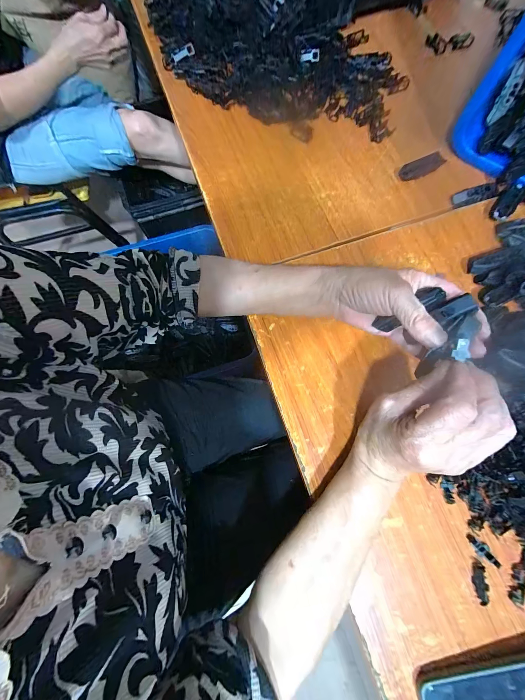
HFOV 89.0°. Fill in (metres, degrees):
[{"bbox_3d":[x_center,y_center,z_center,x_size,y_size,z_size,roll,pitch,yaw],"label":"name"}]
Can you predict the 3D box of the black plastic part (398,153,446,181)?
[{"bbox_3d":[0.241,-0.277,0.406,0.065,0.020,0.019,-23,76,-7],"label":"black plastic part"}]

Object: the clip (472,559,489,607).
[{"bbox_3d":[0.217,0.233,0.266,0.011,0.010,0.035,8,74,2],"label":"clip"}]

